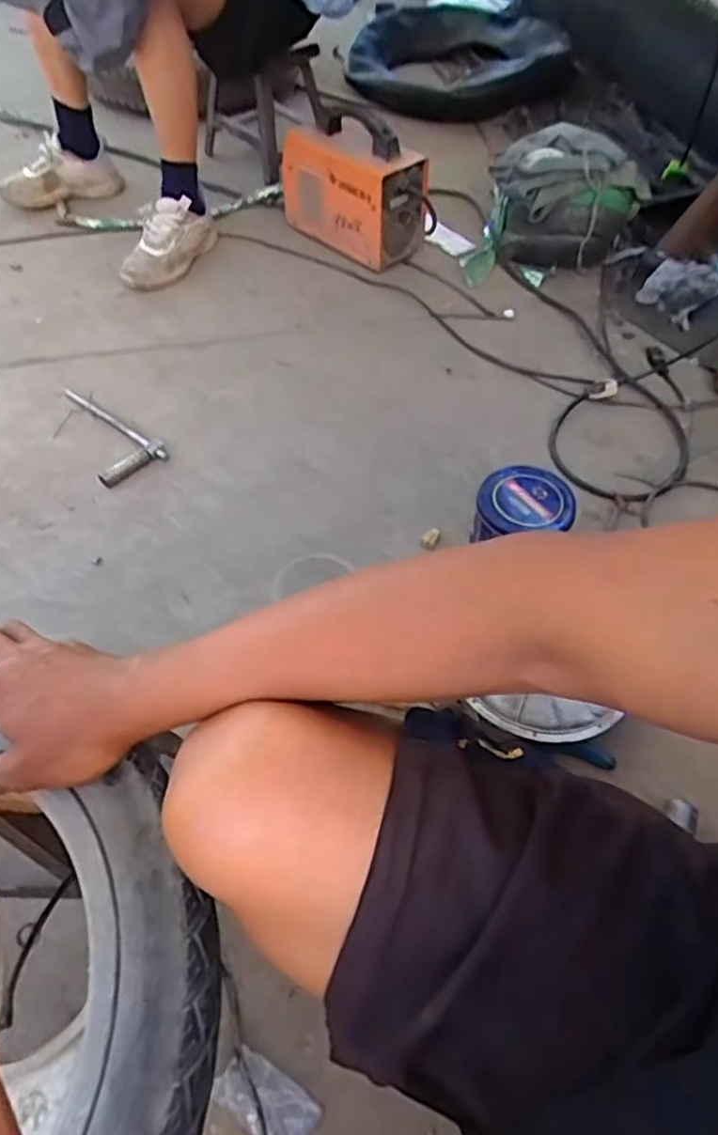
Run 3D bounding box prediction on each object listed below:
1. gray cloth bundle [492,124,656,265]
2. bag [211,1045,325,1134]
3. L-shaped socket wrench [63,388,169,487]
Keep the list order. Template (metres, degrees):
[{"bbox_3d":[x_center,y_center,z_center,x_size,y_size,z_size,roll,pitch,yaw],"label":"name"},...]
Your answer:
[{"bbox_3d":[0.292,-0.518,0.998,0.215,0.226,0.122,13,54,8],"label":"gray cloth bundle"},{"bbox_3d":[-0.076,0.442,0.570,0.085,0.007,0.046,28,57,18],"label":"bag"},{"bbox_3d":[-0.376,-0.211,1.028,0.101,0.018,0.204,-29,59,-21],"label":"L-shaped socket wrench"}]

